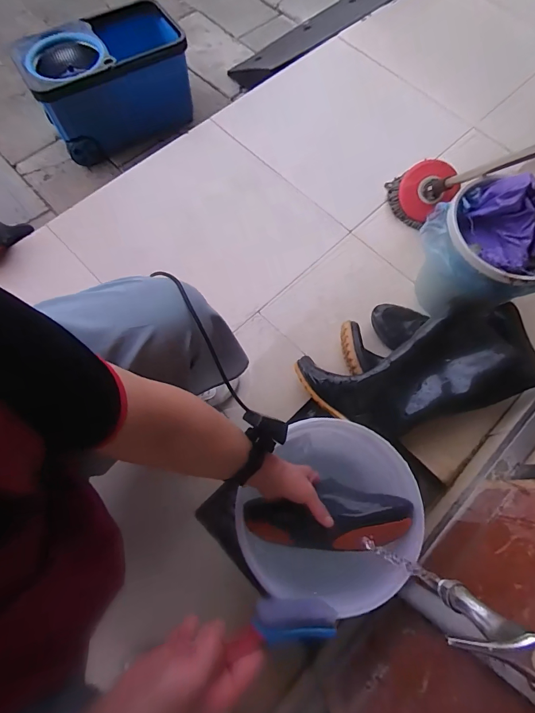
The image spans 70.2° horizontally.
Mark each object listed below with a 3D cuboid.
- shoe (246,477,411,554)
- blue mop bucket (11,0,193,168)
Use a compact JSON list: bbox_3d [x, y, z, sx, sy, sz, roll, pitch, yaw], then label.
[{"bbox_3d":[0.097,0.265,0.625,0.254,0.085,0.107,-7,71,10],"label":"shoe"},{"bbox_3d":[-0.454,-0.814,1.122,0.438,0.261,0.243,-31,75,-11],"label":"blue mop bucket"}]

